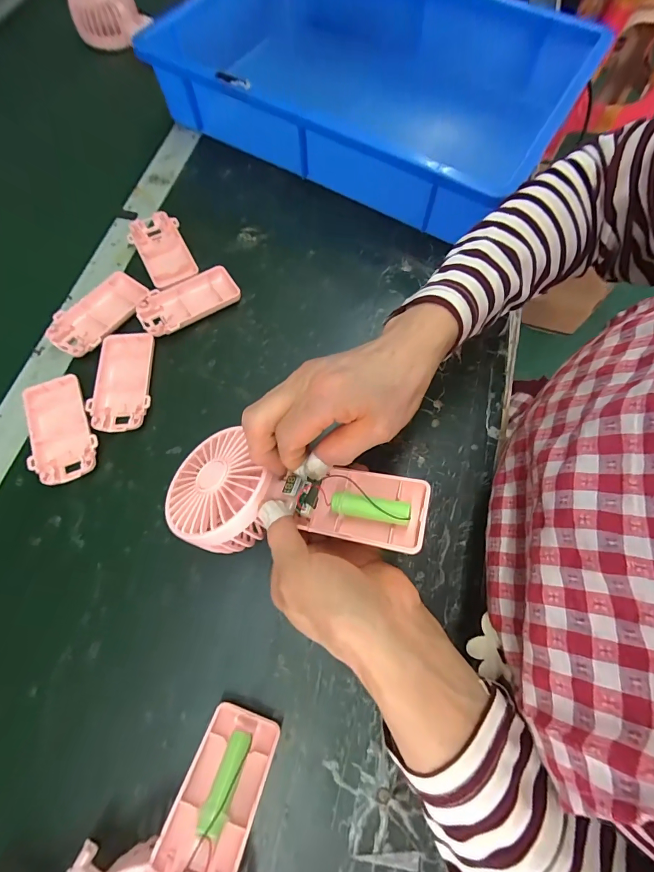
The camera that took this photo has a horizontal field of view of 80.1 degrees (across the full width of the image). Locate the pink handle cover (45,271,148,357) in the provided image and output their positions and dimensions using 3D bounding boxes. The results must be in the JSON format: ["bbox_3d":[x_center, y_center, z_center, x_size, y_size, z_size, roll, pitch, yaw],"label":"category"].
[{"bbox_3d":[-0.220,-0.118,0.373,0.053,0.012,0.094,37,74,12],"label":"pink handle cover"}]

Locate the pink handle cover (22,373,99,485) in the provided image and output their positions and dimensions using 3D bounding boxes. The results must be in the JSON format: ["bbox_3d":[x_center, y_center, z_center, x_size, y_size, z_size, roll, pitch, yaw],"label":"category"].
[{"bbox_3d":[-0.227,-0.006,0.336,0.051,0.015,0.096,-19,71,-7],"label":"pink handle cover"}]

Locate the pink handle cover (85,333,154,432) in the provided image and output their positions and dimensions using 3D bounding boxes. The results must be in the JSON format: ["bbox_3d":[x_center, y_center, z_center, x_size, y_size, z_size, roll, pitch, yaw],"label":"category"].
[{"bbox_3d":[-0.183,-0.050,0.349,0.049,0.011,0.096,-6,70,-3],"label":"pink handle cover"}]

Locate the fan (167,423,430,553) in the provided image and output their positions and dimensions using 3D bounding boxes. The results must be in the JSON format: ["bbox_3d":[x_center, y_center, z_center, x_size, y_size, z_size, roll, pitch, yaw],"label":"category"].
[{"bbox_3d":[-0.027,0.039,0.261,0.180,0.034,0.081,4,69,17],"label":"fan"}]

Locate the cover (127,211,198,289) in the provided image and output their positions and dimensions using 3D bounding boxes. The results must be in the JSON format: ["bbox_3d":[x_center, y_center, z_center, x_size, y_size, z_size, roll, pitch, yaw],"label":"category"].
[{"bbox_3d":[-0.172,-0.196,0.407,0.050,0.013,0.096,-29,73,-10],"label":"cover"}]

